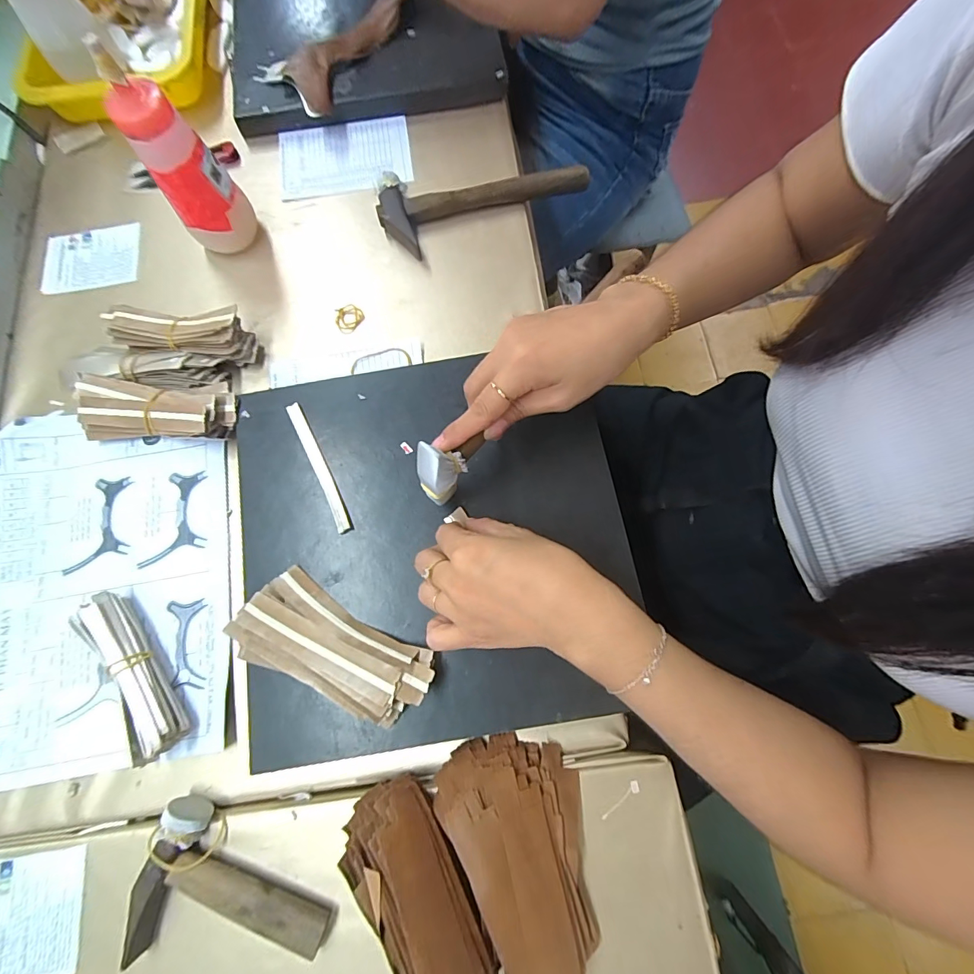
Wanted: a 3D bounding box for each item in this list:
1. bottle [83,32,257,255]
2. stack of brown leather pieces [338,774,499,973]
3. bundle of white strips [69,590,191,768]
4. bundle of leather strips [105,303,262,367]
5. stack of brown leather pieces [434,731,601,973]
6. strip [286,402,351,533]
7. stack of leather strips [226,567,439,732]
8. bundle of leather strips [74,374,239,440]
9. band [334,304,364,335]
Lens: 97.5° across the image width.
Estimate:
[{"bbox_3d":[-0.263,-0.274,0.373,0.054,0.149,0.047,3,75,3],"label":"bottle"},{"bbox_3d":[-0.044,0.270,0.271,0.061,0.052,0.140,-29,76,-6],"label":"stack of brown leather pieces"},{"bbox_3d":[-0.270,0.141,0.327,0.034,0.030,0.127,-32,77,-7],"label":"bundle of white strips"},{"bbox_3d":[-0.280,-0.142,0.396,0.128,0.037,0.039,6,75,3],"label":"bundle of leather strips"},{"bbox_3d":[0.028,0.243,0.279,0.088,0.043,0.141,-21,76,-4],"label":"stack of brown leather pieces"},{"bbox_3d":[-0.141,-0.018,0.356,0.012,0.006,0.120,-26,76,-5],"label":"strip"},{"bbox_3d":[-0.110,0.119,0.309,0.140,0.028,0.062,28,78,9],"label":"stack of leather strips"},{"bbox_3d":[-0.286,-0.067,0.379,0.135,0.033,0.051,3,75,3],"label":"bundle of leather strips"},{"bbox_3d":[-0.137,-0.165,0.417,0.028,0.004,0.028,0,75,2],"label":"band"}]

